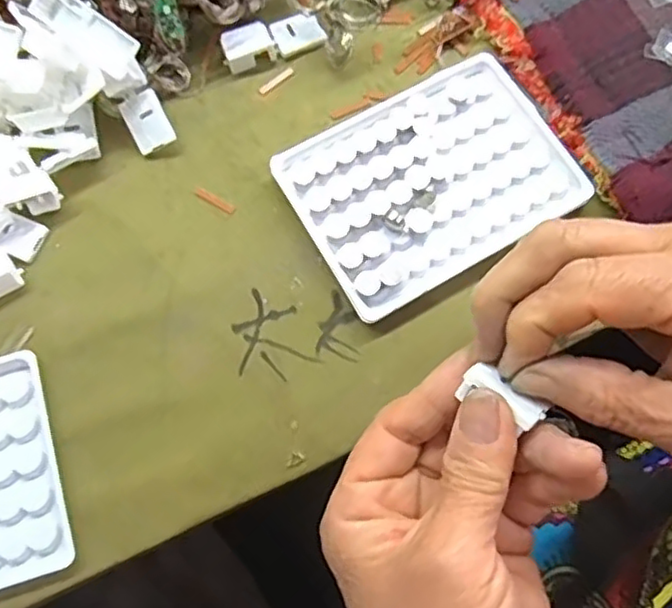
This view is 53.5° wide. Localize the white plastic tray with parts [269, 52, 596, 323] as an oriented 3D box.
[{"bbox_3d":[0.047,-0.060,0.325,0.130,0.016,0.091,-29,76,-10],"label":"white plastic tray with parts"}]

